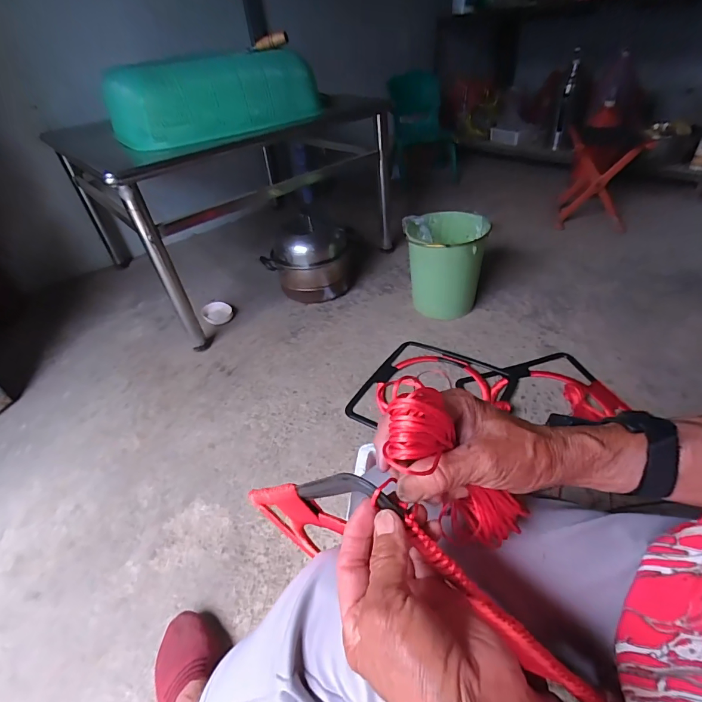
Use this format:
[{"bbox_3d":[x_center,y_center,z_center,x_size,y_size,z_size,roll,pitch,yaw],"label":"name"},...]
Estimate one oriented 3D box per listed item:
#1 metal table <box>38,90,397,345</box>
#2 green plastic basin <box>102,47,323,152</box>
[{"bbox_3d":[-0.487,-0.617,1.530,0.901,0.568,1.009,-32,45,-27],"label":"metal table"},{"bbox_3d":[-0.418,-0.790,1.184,0.543,0.173,0.543,-31,45,-26],"label":"green plastic basin"}]

